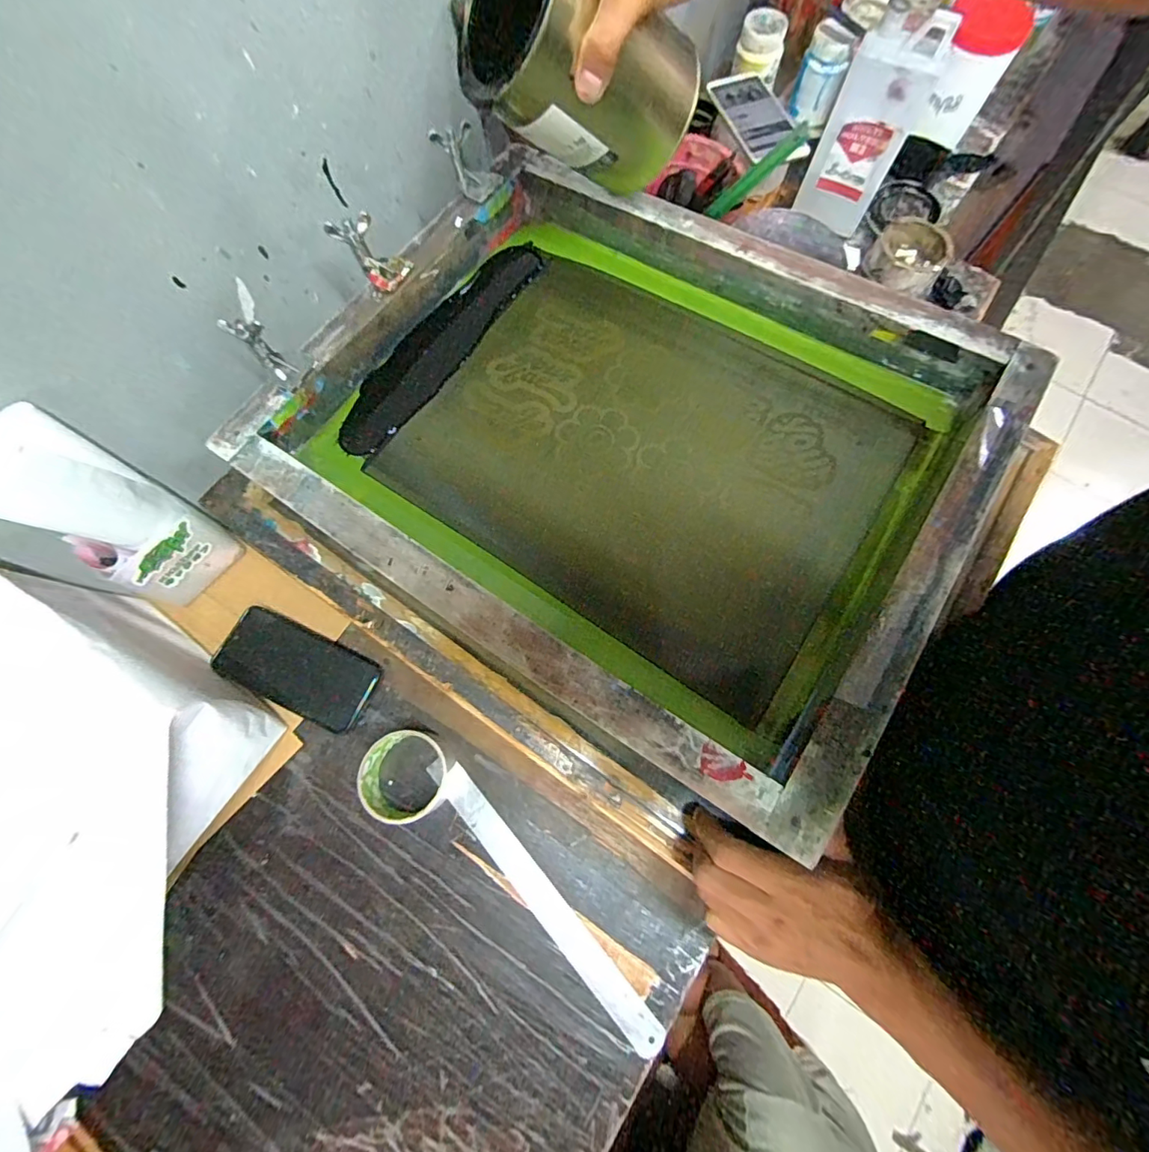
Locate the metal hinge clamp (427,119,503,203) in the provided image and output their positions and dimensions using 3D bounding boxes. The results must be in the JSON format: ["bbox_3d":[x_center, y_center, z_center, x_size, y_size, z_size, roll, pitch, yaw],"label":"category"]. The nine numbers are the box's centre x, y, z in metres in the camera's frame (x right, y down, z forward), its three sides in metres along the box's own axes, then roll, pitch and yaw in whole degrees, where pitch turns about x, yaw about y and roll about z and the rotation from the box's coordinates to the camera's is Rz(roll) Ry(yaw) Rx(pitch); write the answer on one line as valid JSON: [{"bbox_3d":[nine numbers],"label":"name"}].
[{"bbox_3d":[-0.100,-0.380,0.467,0.025,0.063,0.032,14,68,50],"label":"metal hinge clamp"}]

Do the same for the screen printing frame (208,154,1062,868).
[{"bbox_3d":[0.037,-0.115,0.413,0.500,0.067,0.408,32,76,14],"label":"screen printing frame"}]

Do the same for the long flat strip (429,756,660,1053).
[{"bbox_3d":[-0.033,0.308,0.498,0.029,0.005,0.319,-40,77,-12],"label":"long flat strip"}]

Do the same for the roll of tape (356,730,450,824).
[{"bbox_3d":[-0.165,0.193,0.501,0.078,0.045,0.080,0,73,1],"label":"roll of tape"}]

